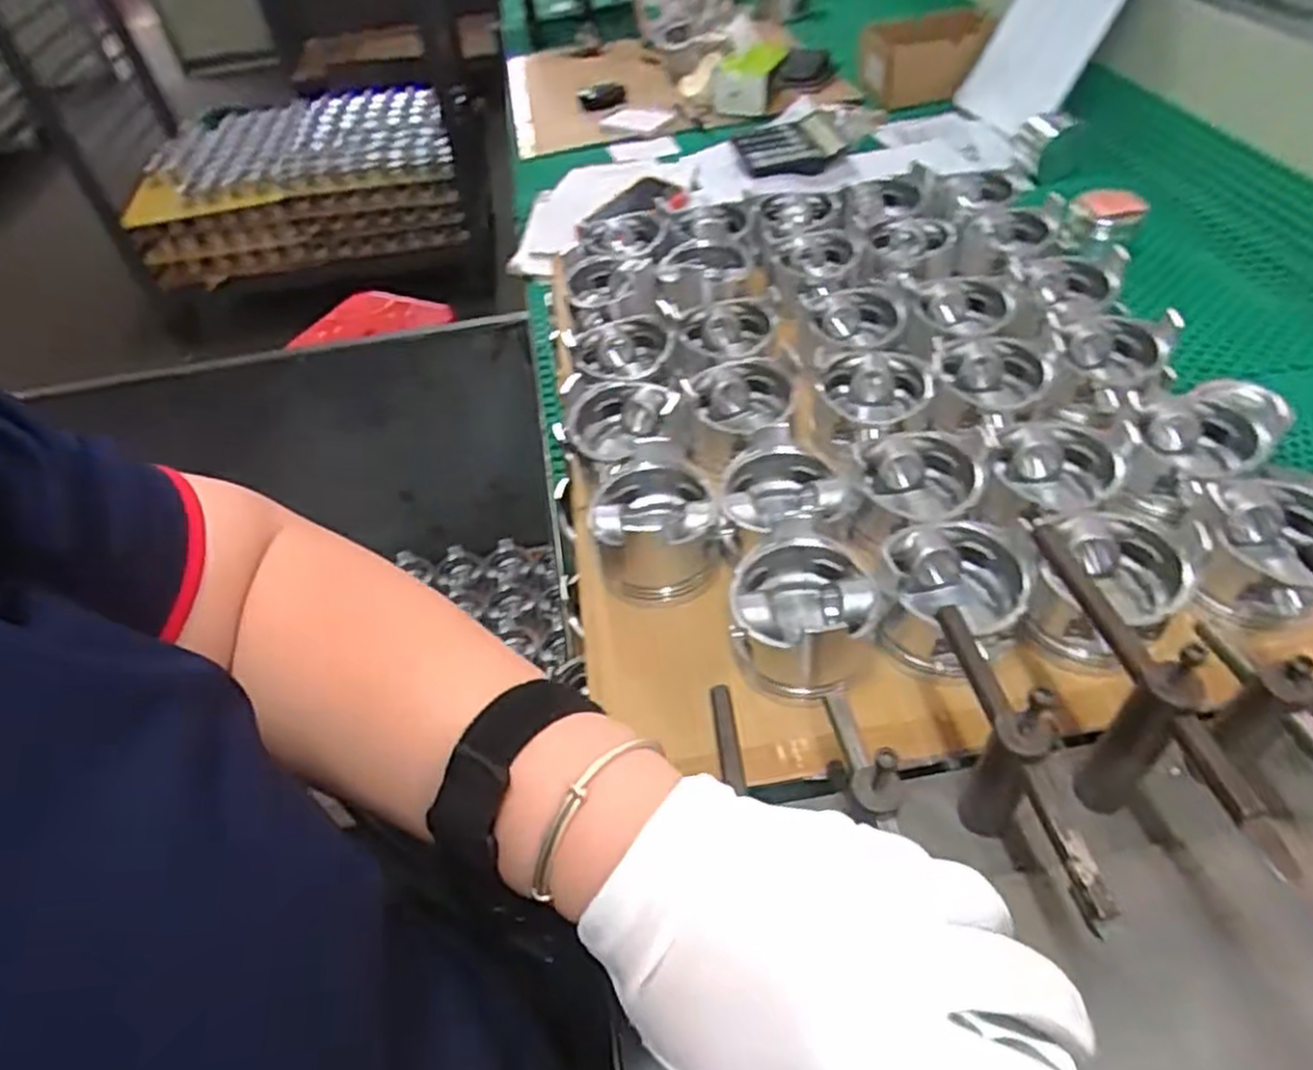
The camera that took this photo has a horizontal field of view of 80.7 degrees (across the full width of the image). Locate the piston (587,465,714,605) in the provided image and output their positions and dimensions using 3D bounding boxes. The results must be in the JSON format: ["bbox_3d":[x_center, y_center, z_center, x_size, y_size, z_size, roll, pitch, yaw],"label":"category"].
[{"bbox_3d":[-0.001,-0.003,0.548,0.084,0.057,0.090,-1,49,5],"label":"piston"}]

